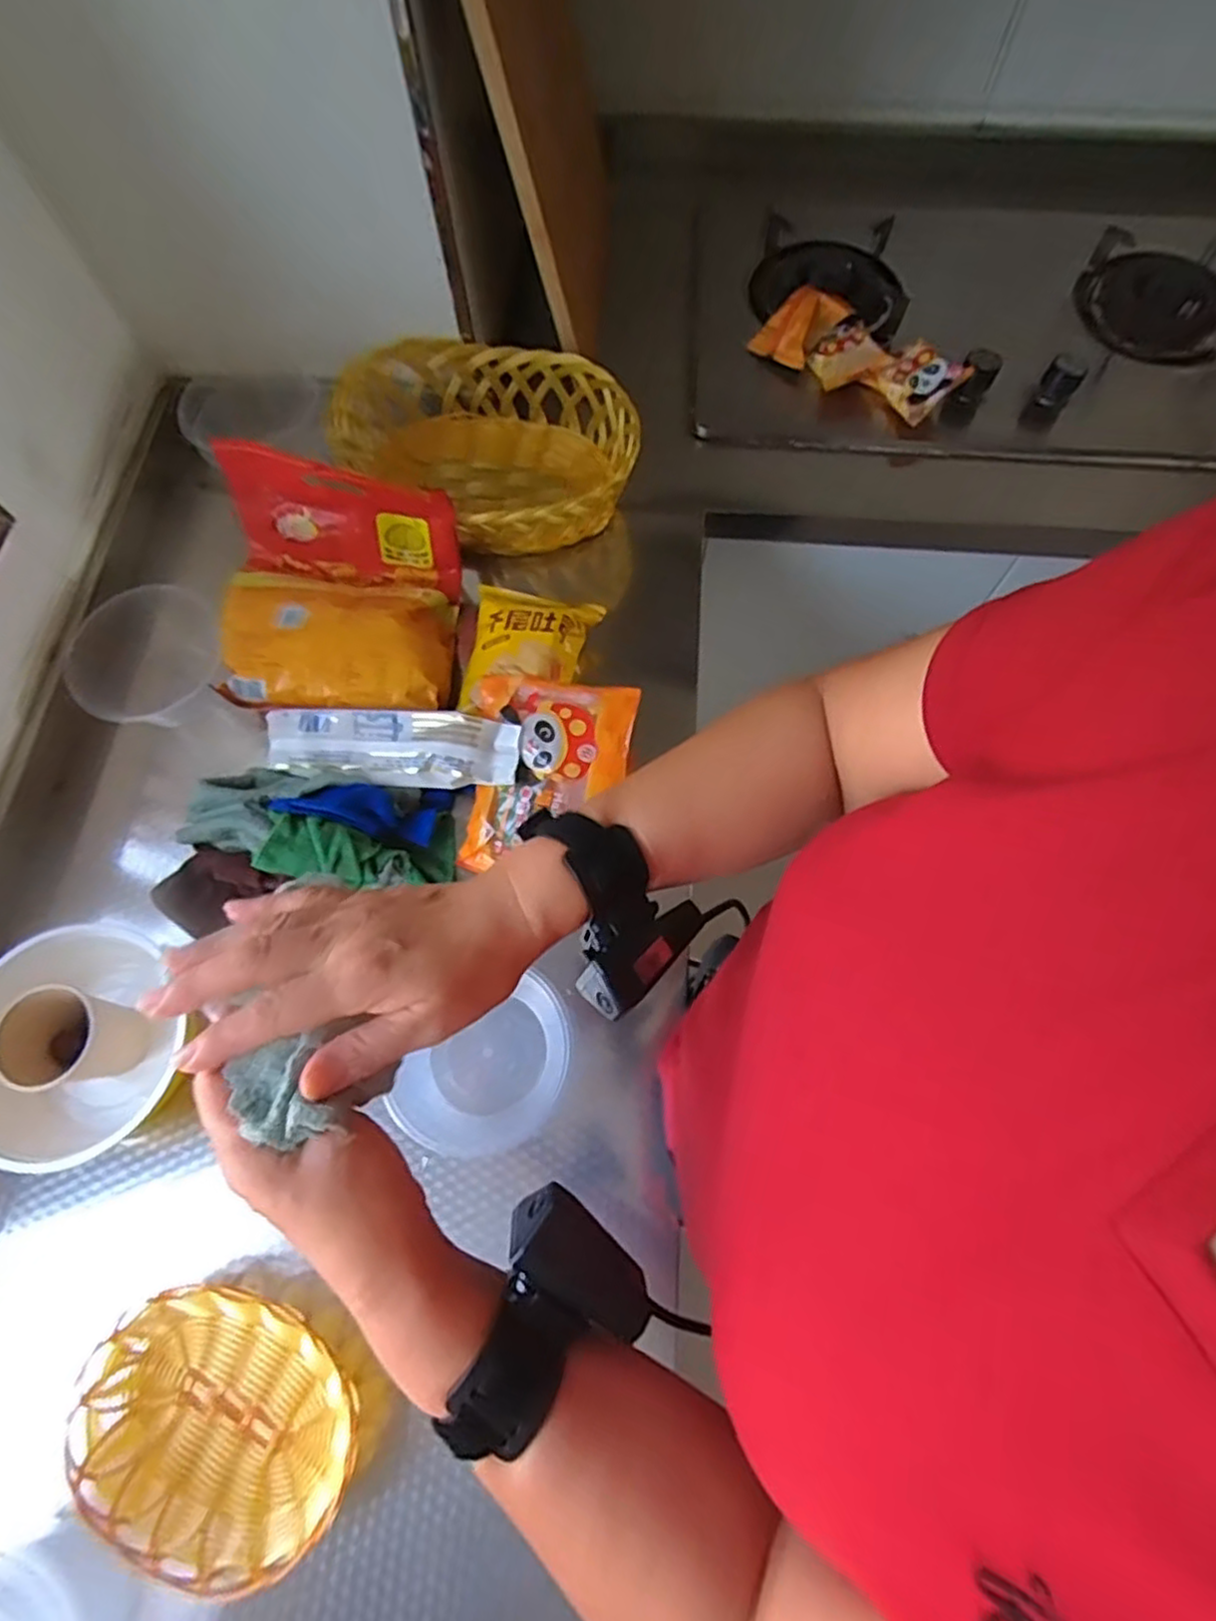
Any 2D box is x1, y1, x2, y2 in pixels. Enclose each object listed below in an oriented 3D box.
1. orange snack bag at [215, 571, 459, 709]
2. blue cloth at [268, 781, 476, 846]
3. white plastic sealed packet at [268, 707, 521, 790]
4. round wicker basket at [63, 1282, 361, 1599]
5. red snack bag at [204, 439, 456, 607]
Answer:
[{"bbox_3d":[-0.250,-0.165,0.669,0.198,0.051,0.150,-2,70,0],"label":"orange snack bag"},{"bbox_3d":[-0.199,0.000,0.619,0.158,0.026,0.053,4,68,-25],"label":"blue cloth"},{"bbox_3d":[-0.188,-0.057,0.624,0.221,0.032,0.059,4,71,2],"label":"white plastic sealed packet"},{"bbox_3d":[-0.259,0.413,0.483,0.182,0.047,0.137,18,72,7],"label":"round wicker basket"},{"bbox_3d":[-0.248,-0.263,0.674,0.211,0.134,0.040,6,71,3],"label":"red snack bag"}]

